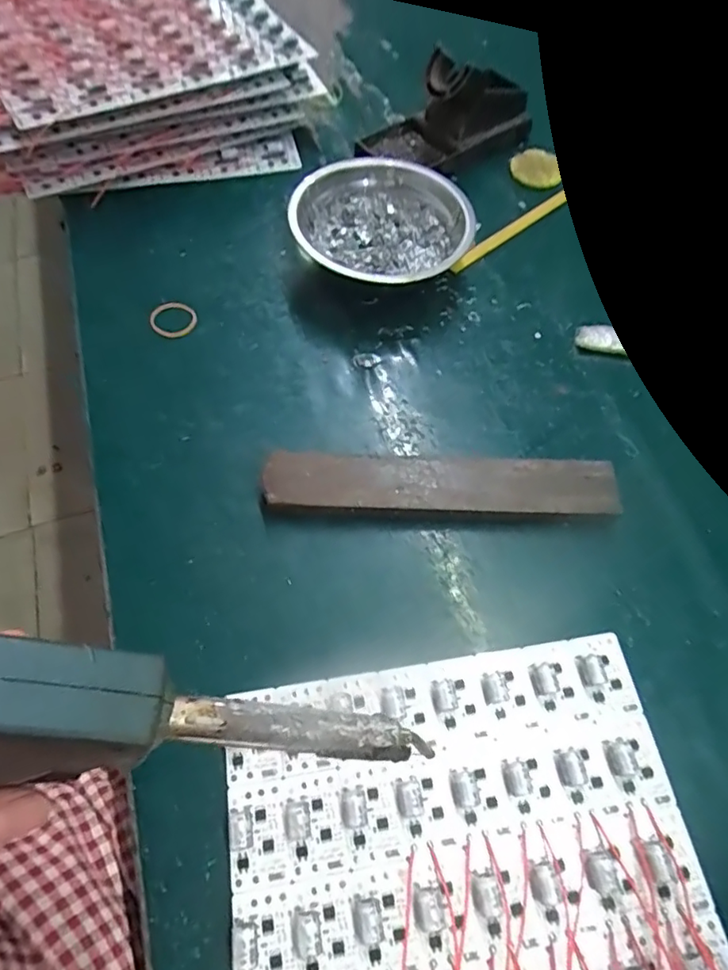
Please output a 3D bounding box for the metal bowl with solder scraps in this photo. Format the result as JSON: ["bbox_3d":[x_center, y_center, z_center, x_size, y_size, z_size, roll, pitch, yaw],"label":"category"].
[{"bbox_3d":[0.014,-0.175,0.382,0.121,0.043,0.117,0,62,0],"label":"metal bowl with solder scraps"}]

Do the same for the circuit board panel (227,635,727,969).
[{"bbox_3d":[0.052,0.193,0.216,0.198,0.011,0.235,-8,62,-4],"label":"circuit board panel"}]

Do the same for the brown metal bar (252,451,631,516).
[{"bbox_3d":[0.044,0.001,0.311,0.197,0.019,0.035,-1,62,0],"label":"brown metal bar"}]

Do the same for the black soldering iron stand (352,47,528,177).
[{"bbox_3d":[0.068,-0.313,0.451,0.157,0.060,0.069,-26,65,-13],"label":"black soldering iron stand"}]

